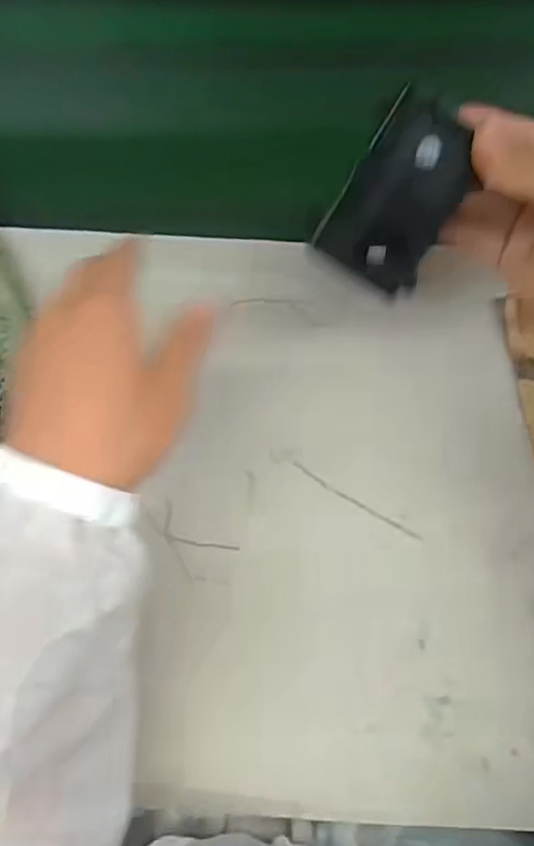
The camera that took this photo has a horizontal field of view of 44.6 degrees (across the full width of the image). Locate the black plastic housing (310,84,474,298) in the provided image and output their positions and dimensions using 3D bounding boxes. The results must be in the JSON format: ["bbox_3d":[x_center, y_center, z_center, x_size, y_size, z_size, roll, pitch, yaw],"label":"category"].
[{"bbox_3d":[0.075,-0.127,0.368,0.060,0.095,0.018,31,29,-4],"label":"black plastic housing"}]

